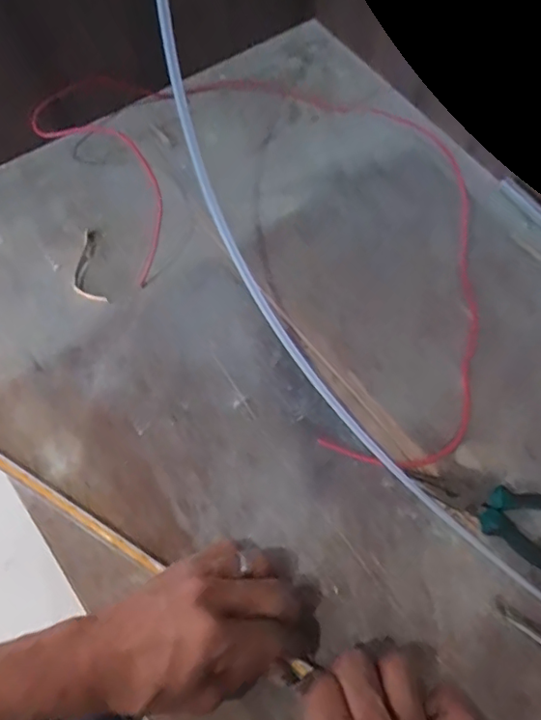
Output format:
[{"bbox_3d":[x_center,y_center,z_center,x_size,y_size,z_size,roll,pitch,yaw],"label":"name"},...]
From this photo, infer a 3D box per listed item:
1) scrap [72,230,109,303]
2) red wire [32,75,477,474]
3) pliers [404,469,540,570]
[{"bbox_3d":[-0.168,-0.086,0.497,0.026,0.007,0.083,-13,67,-9],"label":"scrap"},{"bbox_3d":[0.021,-0.166,0.520,0.524,0.045,0.327,41,70,15],"label":"red wire"},{"bbox_3d":[0.179,0.121,0.414,0.143,0.019,0.059,16,65,4],"label":"pliers"}]

